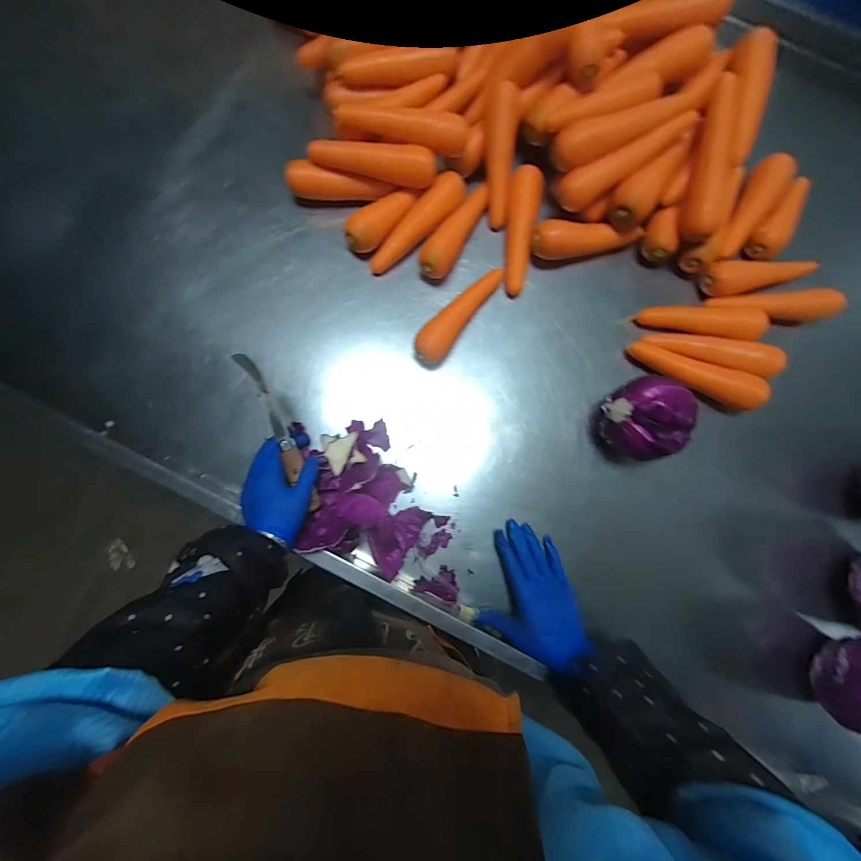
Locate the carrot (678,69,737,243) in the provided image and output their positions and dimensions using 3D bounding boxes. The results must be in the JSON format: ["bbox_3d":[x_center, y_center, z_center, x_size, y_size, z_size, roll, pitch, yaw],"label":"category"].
[{"bbox_3d":[0.394,-0.379,0.509,0.052,0.035,0.205,3,98,-2],"label":"carrot"}]

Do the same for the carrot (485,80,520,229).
[{"bbox_3d":[0.102,-0.396,0.536,0.040,0.030,0.169,-2,114,-3],"label":"carrot"}]

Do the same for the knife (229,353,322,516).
[{"bbox_3d":[-0.181,0.005,0.446,0.016,0.018,0.207,-22,104,-5],"label":"knife"}]

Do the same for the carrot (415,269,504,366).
[{"bbox_3d":[0.043,-0.174,0.536,0.042,0.038,0.182,37,82,3],"label":"carrot"}]

